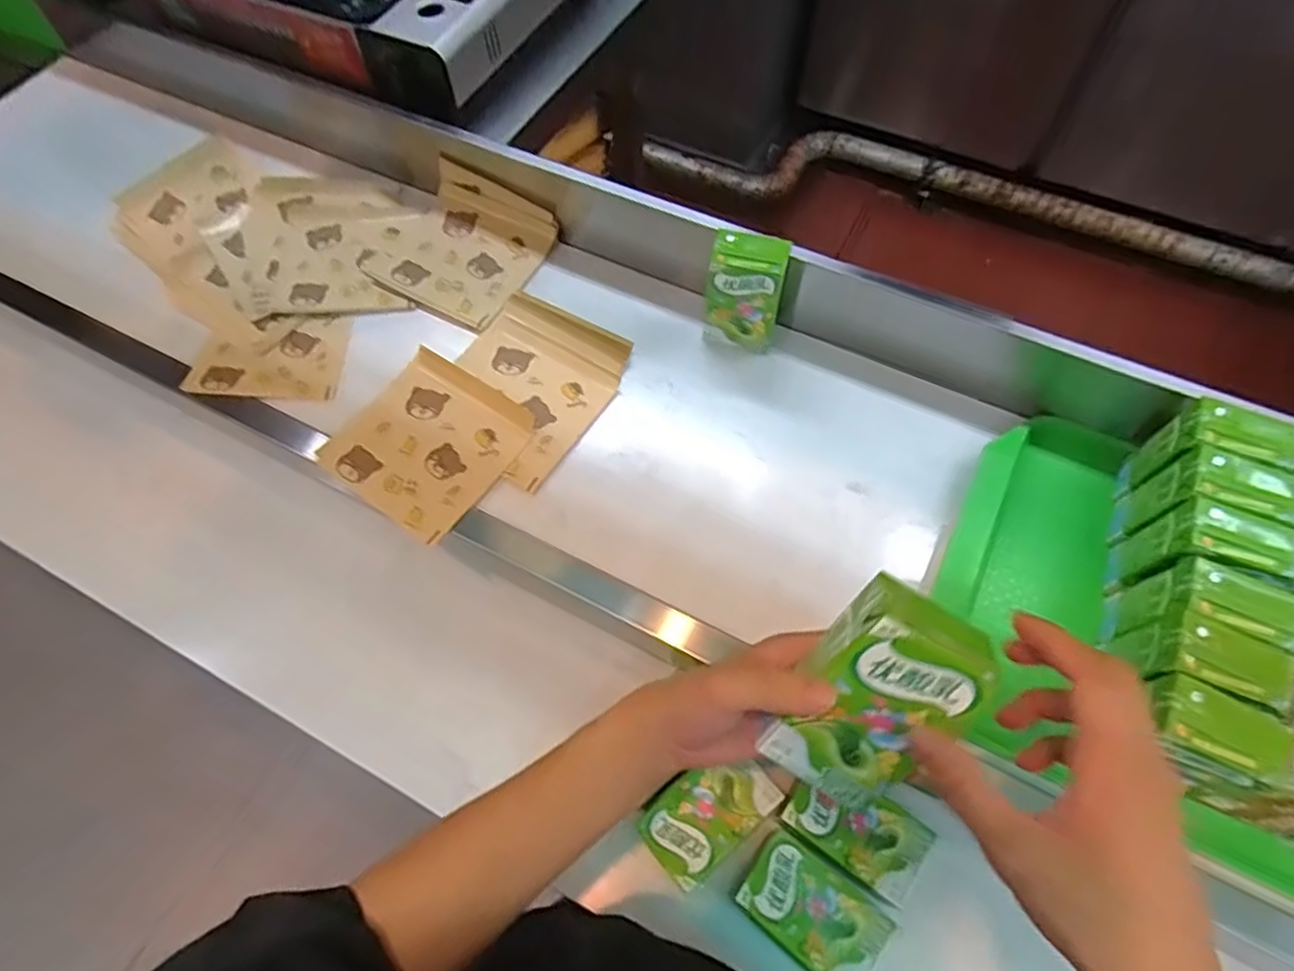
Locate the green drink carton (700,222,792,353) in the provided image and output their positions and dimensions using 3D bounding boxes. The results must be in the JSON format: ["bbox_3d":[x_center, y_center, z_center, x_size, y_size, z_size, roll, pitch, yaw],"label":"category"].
[{"bbox_3d":[0.090,-0.175,0.622,0.063,0.097,0.048,15,64,9],"label":"green drink carton"}]

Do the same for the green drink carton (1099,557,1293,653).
[{"bbox_3d":[0.377,0.094,0.475,0.068,0.095,0.045,23,66,12],"label":"green drink carton"}]

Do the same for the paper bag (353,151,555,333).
[{"bbox_3d":[-0.205,-0.258,0.731,0.179,0.042,0.157,27,67,14],"label":"paper bag"}]

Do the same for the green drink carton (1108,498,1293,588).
[{"bbox_3d":[0.394,0.055,0.491,0.067,0.096,0.047,22,65,12],"label":"green drink carton"}]

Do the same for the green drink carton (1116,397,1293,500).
[{"bbox_3d":[0.428,-0.016,0.528,0.072,0.096,0.043,19,65,11],"label":"green drink carton"}]

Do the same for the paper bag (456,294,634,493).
[{"bbox_3d":[-0.113,-0.098,0.652,0.150,0.006,0.177,29,67,15],"label":"paper bag"}]

